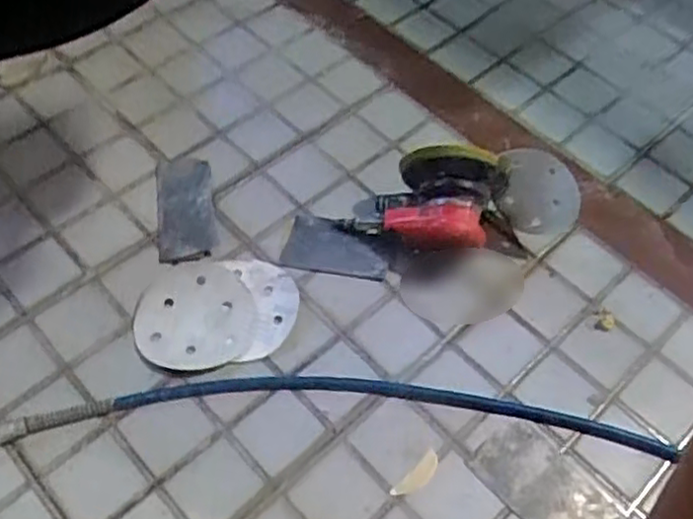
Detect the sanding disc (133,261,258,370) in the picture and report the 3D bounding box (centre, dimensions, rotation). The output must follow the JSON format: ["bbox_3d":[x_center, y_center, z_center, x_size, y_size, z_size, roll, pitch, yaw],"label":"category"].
[{"bbox_3d":[-0.149,0.055,0.703,0.114,0.011,0.118,5,59,-9],"label":"sanding disc"}]

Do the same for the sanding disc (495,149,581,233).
[{"bbox_3d":[0.209,-0.071,0.756,0.093,0.098,0.010,0,29,-2],"label":"sanding disc"}]

